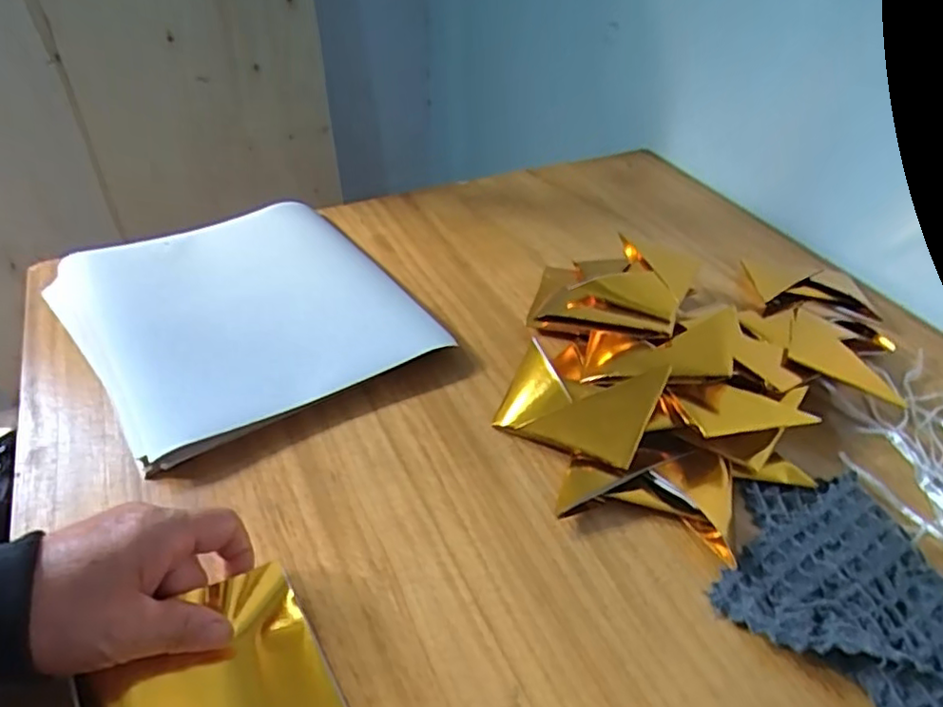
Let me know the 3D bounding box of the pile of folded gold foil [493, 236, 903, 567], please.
[{"bbox_3d":[0.176,-0.006,0.457,0.273,0.049,0.305,12,43,10],"label":"pile of folded gold foil"}]

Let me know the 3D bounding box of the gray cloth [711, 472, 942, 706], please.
[{"bbox_3d":[0.206,0.141,0.303,0.114,0.024,0.192,-17,46,-20],"label":"gray cloth"}]

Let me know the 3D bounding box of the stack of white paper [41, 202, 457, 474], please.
[{"bbox_3d":[-0.180,-0.035,0.498,0.234,0.021,0.256,-24,48,-26],"label":"stack of white paper"}]

